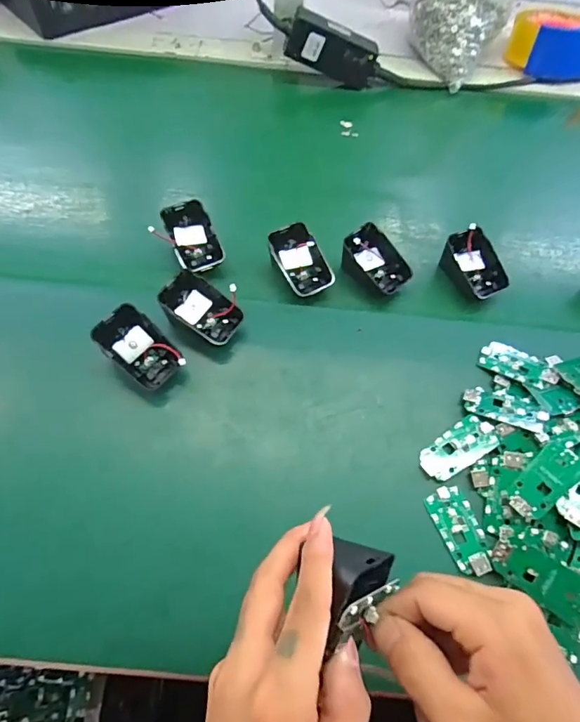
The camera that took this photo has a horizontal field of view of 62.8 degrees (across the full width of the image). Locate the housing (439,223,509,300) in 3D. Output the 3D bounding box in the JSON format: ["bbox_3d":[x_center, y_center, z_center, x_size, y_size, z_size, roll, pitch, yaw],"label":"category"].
[{"bbox_3d":[0.182,-0.093,0.467,0.048,0.038,0.065,-21,64,-15],"label":"housing"}]

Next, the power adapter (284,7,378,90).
[{"bbox_3d":[0.054,-0.393,0.602,0.113,0.054,0.026,18,59,-16],"label":"power adapter"}]

